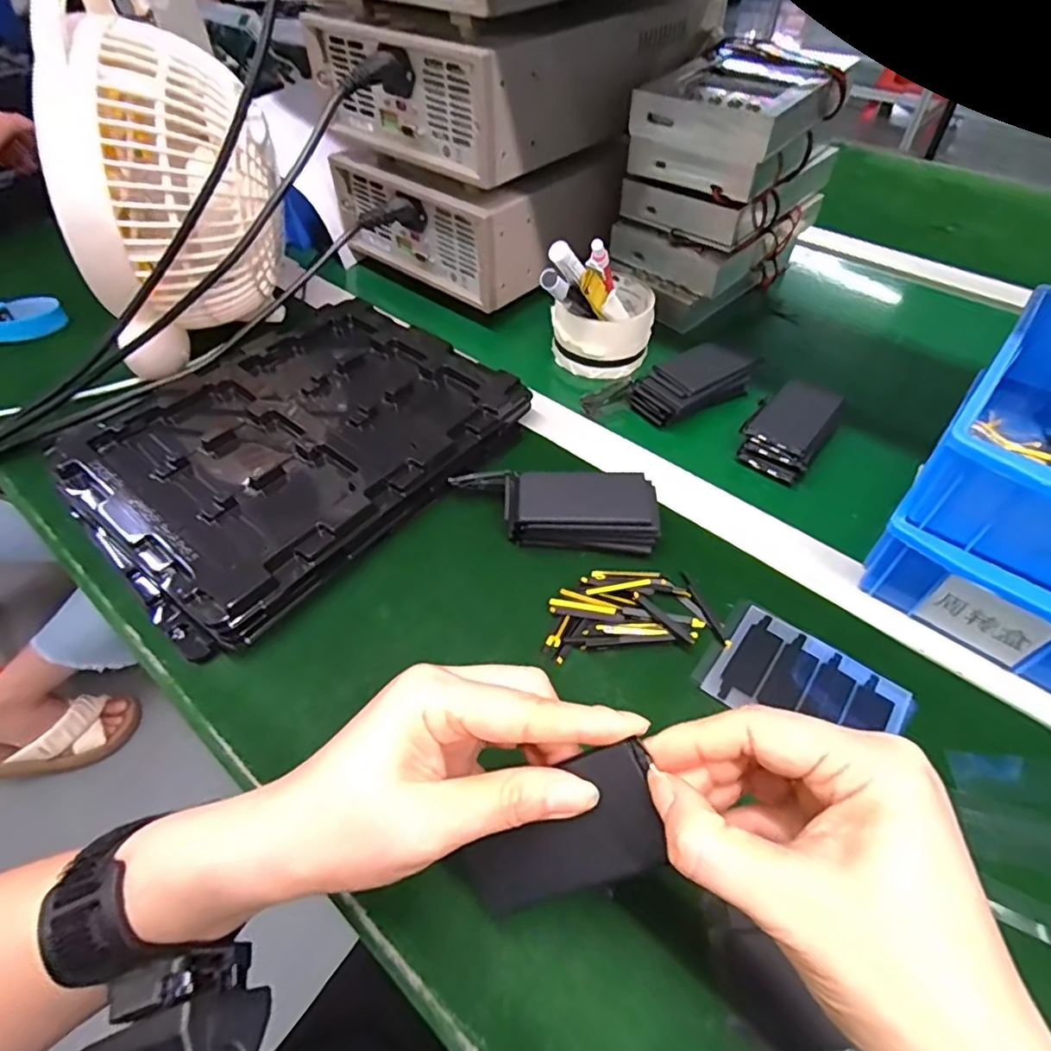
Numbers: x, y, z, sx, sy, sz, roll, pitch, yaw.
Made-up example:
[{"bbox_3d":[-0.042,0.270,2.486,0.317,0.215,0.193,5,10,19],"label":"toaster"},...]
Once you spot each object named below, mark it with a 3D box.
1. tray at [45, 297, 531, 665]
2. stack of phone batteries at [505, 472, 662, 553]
[{"bbox_3d":[-0.162,-0.066,0.433,0.228,0.028,0.283,38,59,26],"label":"tray"},{"bbox_3d":[0.037,-0.010,0.395,0.098,0.026,0.049,3,51,1],"label":"stack of phone batteries"}]

